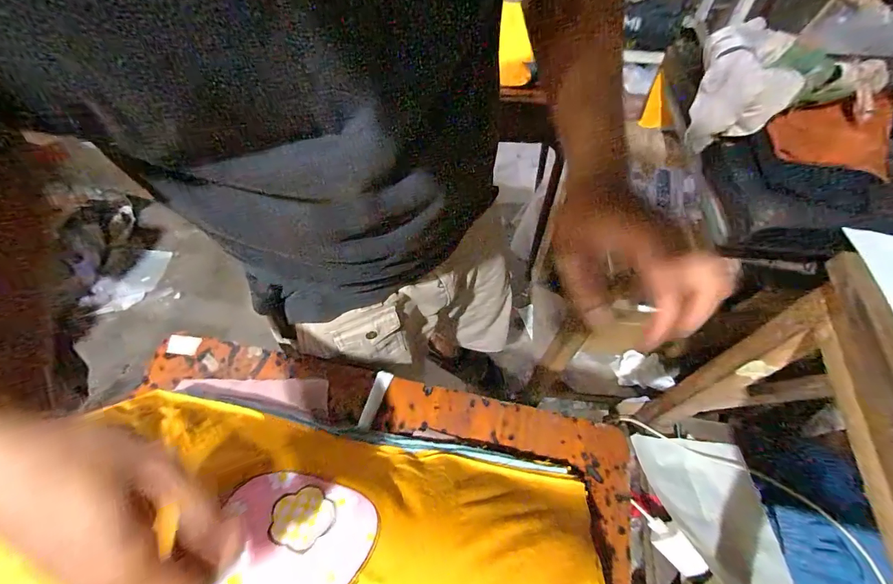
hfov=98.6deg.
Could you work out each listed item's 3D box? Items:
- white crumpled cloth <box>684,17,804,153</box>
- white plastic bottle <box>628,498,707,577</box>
[{"bbox_3d":[0.369,-0.256,0.491,0.087,0.091,0.154,18,59,12],"label":"white crumpled cloth"},{"bbox_3d":[0.261,0.289,0.457,0.023,0.043,0.087,-34,63,-20],"label":"white plastic bottle"}]

